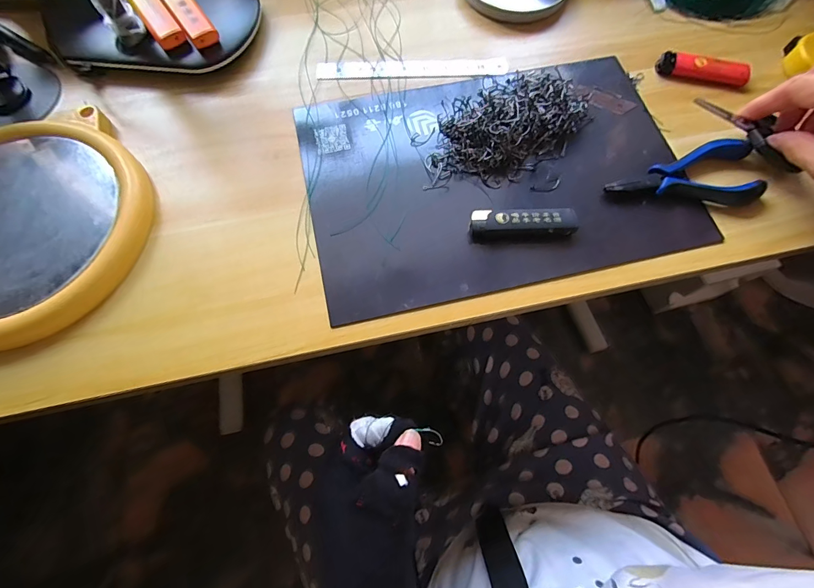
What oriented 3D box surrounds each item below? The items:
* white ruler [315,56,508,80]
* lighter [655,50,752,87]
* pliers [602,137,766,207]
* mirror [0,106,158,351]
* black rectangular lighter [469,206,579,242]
[{"bbox_3d":[0.005,-0.210,0.353,0.172,0.004,0.022,-3,67,-2],"label":"white ruler"},{"bbox_3d":[0.268,-0.203,0.349,0.078,0.012,0.024,12,68,4],"label":"lighter"},{"bbox_3d":[0.219,-0.090,0.303,0.125,0.015,0.052,-10,68,-5],"label":"pliers"},{"bbox_3d":[-0.285,-0.053,0.282,0.178,0.015,0.184,0,71,-1],"label":"mirror"},{"bbox_3d":[0.086,-0.051,0.289,0.079,0.012,0.024,-3,67,-2],"label":"black rectangular lighter"}]

